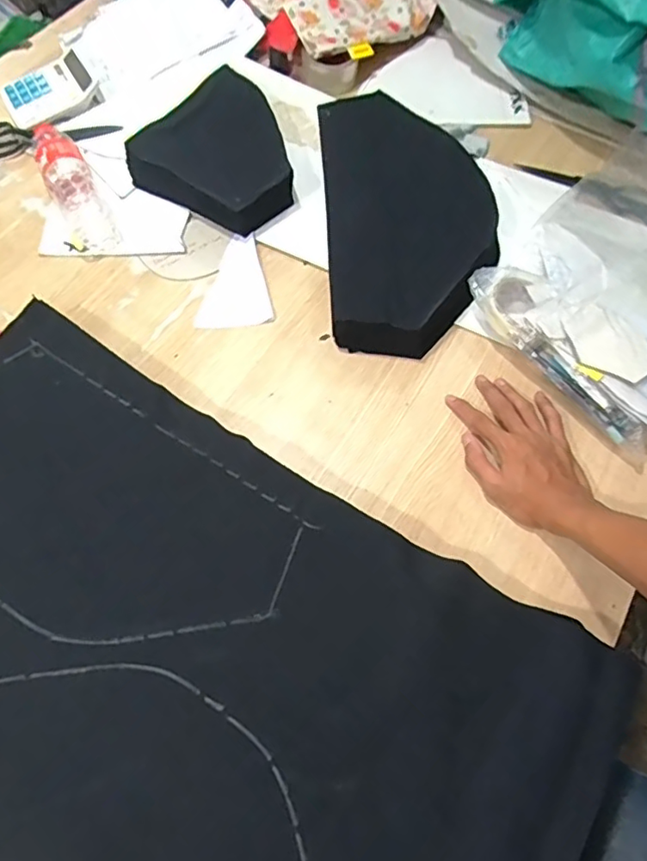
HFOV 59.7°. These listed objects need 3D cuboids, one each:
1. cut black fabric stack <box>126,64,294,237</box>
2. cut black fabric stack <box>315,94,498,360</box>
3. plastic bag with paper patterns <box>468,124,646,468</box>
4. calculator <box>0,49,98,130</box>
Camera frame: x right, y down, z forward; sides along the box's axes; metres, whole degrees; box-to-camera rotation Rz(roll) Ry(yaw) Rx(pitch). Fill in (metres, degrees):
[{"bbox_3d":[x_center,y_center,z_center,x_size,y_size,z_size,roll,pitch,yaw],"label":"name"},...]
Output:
[{"bbox_3d":[-0.133,-0.396,0.813,0.217,0.071,0.210,37,69,15],"label":"cut black fabric stack"},{"bbox_3d":[0.111,-0.299,0.769,0.218,0.085,0.407,-3,65,-3],"label":"cut black fabric stack"},{"bbox_3d":[0.409,-0.216,0.723,0.282,0.083,0.449,39,70,16],"label":"plastic bag with paper patterns"},{"bbox_3d":[-0.437,-0.541,0.894,0.136,0.033,0.096,-31,69,-15],"label":"calculator"}]

